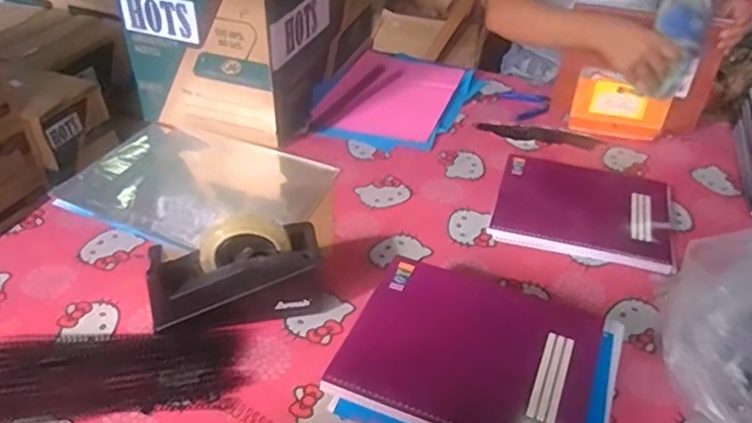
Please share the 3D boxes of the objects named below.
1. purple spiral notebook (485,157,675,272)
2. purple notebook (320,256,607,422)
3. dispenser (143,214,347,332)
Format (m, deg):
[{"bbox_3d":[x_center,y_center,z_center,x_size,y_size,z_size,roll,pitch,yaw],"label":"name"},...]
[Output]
[{"bbox_3d":[0.311,-0.011,0.955,0.251,0.023,0.223,14,40,14],"label":"purple spiral notebook"},{"bbox_3d":[0.099,0.150,0.669,0.248,0.027,0.191,16,41,17],"label":"purple notebook"},{"bbox_3d":[-0.160,0.072,0.758,0.212,0.118,0.079,-10,40,-15],"label":"dispenser"}]

